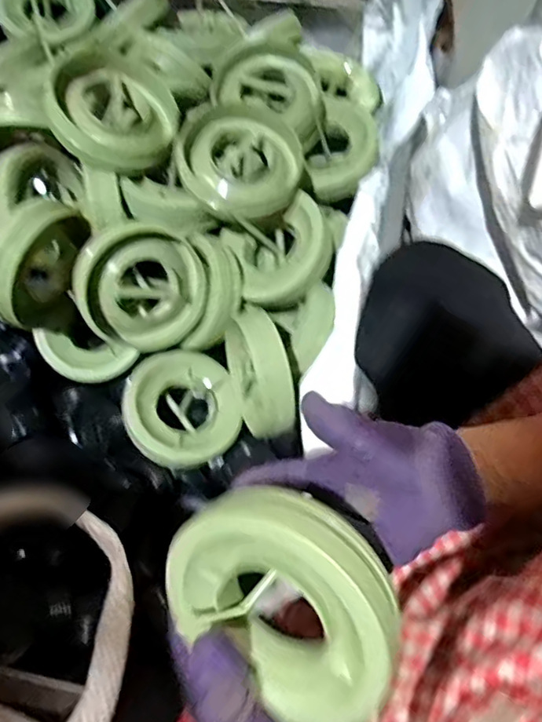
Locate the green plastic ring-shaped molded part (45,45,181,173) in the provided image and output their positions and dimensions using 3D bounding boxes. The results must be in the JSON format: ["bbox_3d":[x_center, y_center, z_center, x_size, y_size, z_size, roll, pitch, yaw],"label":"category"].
[{"bbox_3d":[-0.166,-0.269,0.579,0.128,0.031,0.144,48,57,-11],"label":"green plastic ring-shaped molded part"}]

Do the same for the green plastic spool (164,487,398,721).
[{"bbox_3d":[0.008,0.132,0.303,0.132,0.114,0.033,34,32,14],"label":"green plastic spool"}]

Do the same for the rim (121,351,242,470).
[{"bbox_3d":[-0.105,0.062,0.633,0.134,0.045,0.134,8,59,-13],"label":"rim"}]

